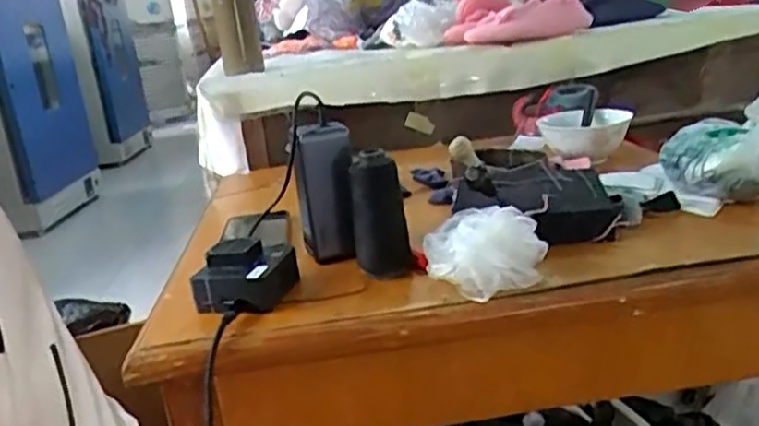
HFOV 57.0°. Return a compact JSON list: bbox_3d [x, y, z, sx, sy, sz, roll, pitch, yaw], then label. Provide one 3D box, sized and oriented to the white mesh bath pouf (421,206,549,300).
[{"bbox_3d":[0.087,0.031,0.579,0.098,0.050,0.079,-4,17,8],"label":"white mesh bath pouf"}]

